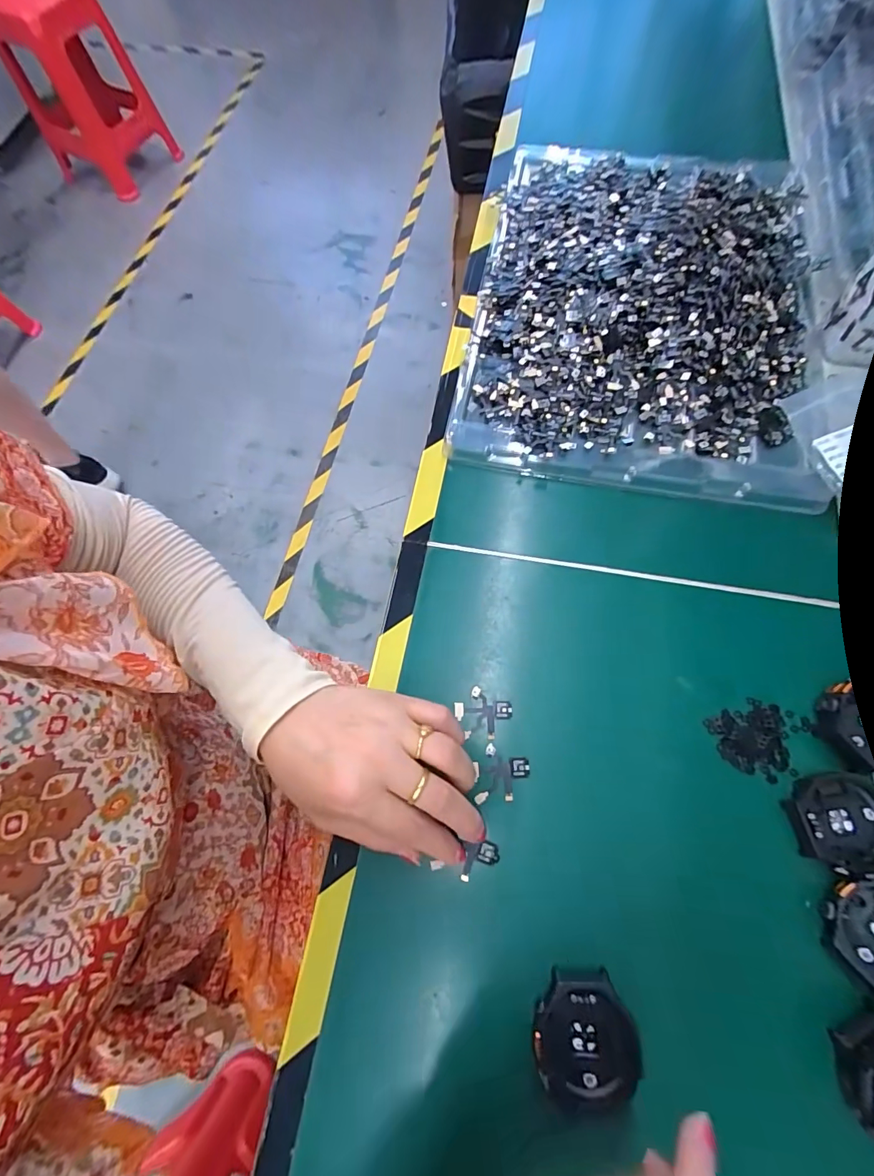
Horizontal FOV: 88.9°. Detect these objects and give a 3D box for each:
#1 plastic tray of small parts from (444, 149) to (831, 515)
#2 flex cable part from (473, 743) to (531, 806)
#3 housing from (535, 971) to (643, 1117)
[{"bbox_3d":[0.175,-0.257,0.380,0.279,0.041,0.388,10,70,6],"label":"plastic tray of small parts"},{"bbox_3d":[0.039,0.110,0.265,0.032,0.004,0.031,-1,70,2],"label":"flex cable part"},{"bbox_3d":[0.073,0.223,0.222,0.049,0.020,0.054,-1,70,2],"label":"housing"}]

